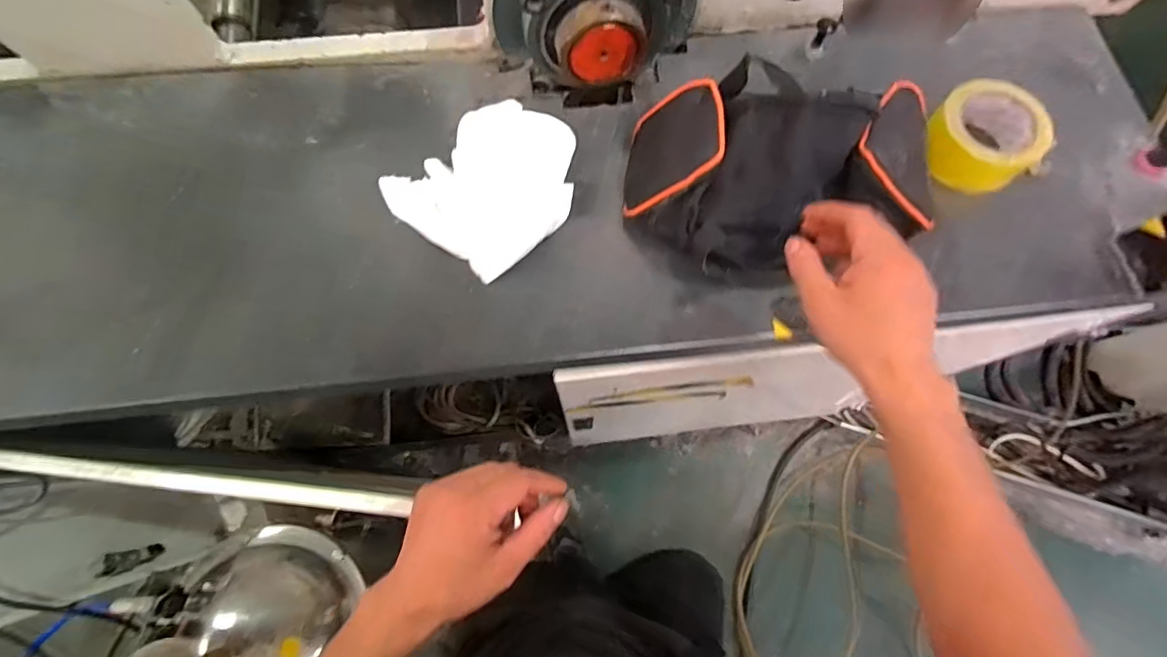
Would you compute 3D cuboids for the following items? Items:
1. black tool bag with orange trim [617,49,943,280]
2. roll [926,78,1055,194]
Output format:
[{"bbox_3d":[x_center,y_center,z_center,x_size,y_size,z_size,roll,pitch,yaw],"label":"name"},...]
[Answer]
[{"bbox_3d":[0.206,-0.169,0.517,0.308,0.114,0.201,-7,74,-3],"label":"black tool bag with orange trim"},{"bbox_3d":[0.441,-0.213,0.558,0.110,0.054,0.110,0,74,-1],"label":"roll"}]

